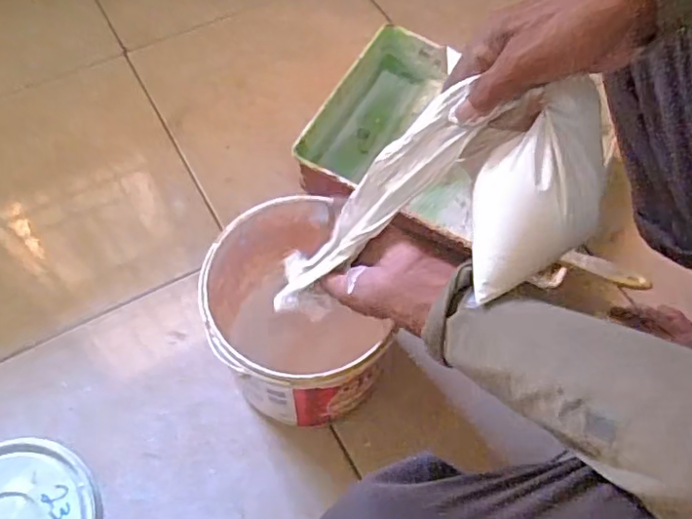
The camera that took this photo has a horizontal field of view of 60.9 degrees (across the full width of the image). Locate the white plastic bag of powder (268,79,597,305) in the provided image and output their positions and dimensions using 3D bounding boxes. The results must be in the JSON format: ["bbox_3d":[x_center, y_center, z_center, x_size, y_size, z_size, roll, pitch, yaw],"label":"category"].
[{"bbox_3d":[0.035,-0.023,0.444,0.294,0.092,0.114,-18,56,36],"label":"white plastic bag of powder"}]

